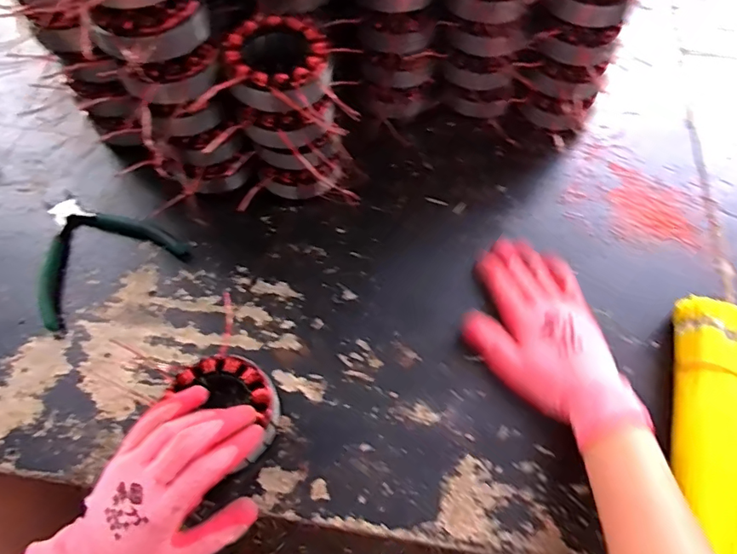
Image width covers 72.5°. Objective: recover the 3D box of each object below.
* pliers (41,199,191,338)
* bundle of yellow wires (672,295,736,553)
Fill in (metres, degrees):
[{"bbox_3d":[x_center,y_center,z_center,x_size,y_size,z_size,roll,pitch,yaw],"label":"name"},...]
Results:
[{"bbox_3d":[-0.266,-0.029,0.487,0.135,0.013,0.123,-36,69,-17],"label":"pliers"},{"bbox_3d":[0.279,0.136,0.393,0.075,0.046,0.246,8,64,4],"label":"bundle of yellow wires"}]

